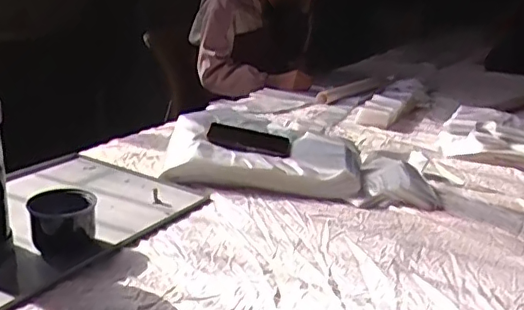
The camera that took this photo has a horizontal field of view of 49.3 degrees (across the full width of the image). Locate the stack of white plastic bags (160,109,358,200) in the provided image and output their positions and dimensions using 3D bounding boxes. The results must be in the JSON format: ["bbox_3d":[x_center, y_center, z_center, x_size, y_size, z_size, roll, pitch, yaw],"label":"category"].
[{"bbox_3d":[0.005,-0.009,1.135,0.368,0.090,0.247,4,19,3],"label":"stack of white plastic bags"}]

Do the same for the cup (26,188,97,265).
[{"bbox_3d":[-0.278,0.099,0.799,0.085,0.074,0.089,0,19,-9],"label":"cup"}]

